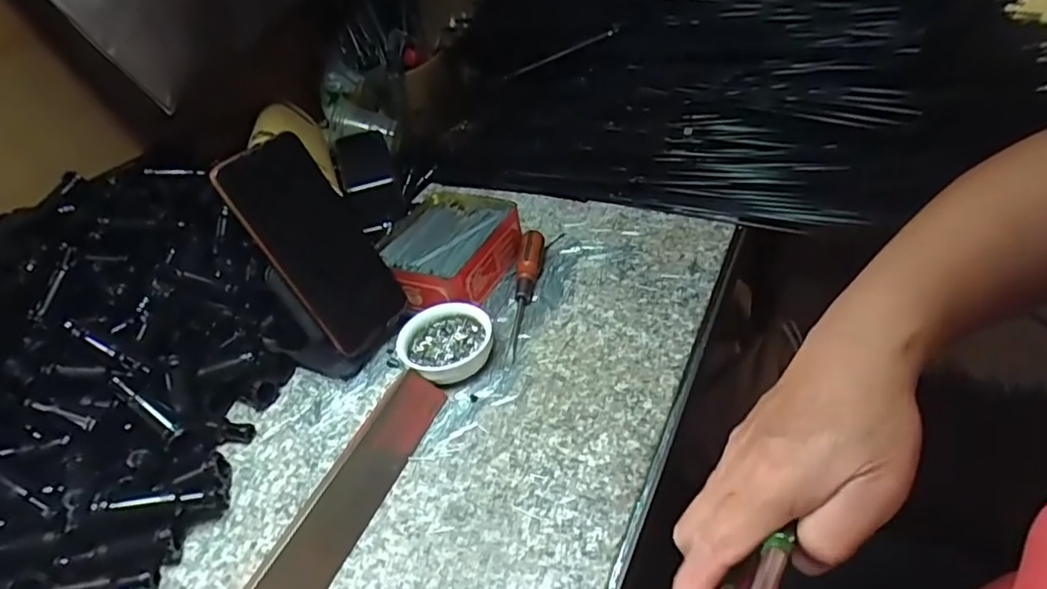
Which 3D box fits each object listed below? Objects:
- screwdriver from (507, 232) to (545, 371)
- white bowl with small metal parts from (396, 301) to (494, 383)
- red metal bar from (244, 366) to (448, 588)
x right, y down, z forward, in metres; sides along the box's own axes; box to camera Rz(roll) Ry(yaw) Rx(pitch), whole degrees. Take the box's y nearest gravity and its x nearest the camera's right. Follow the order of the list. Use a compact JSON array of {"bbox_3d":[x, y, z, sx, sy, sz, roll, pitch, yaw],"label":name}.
[{"bbox_3d":[0.003,-0.005,0.512,0.023,0.028,0.142,-4,40,9],"label":"screwdriver"},{"bbox_3d":[-0.060,0.038,0.473,0.071,0.023,0.069,-7,40,6],"label":"white bowl with small metal parts"},{"bbox_3d":[-0.120,0.143,0.360,0.029,0.025,0.257,9,44,23],"label":"red metal bar"}]

